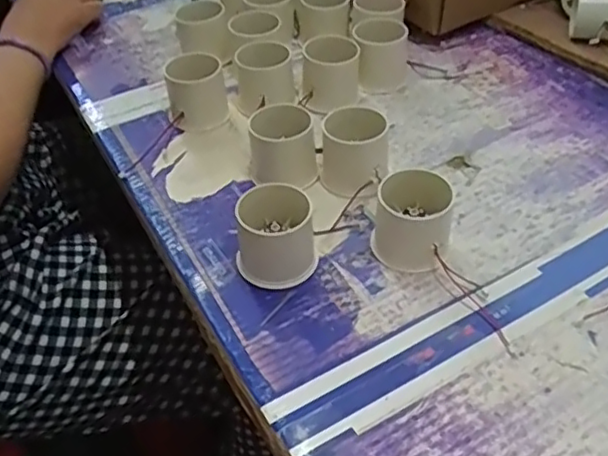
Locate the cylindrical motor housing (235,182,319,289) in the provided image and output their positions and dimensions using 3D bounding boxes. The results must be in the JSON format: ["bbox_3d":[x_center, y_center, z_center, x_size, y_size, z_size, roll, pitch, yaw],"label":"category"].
[{"bbox_3d":[-0.020,0.005,0.443,0.053,0.052,0.048,-9,44,-4],"label":"cylindrical motor housing"}]

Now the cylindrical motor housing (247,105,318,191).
[{"bbox_3d":[-0.018,-0.067,0.515,0.052,0.051,0.048,-9,44,-3],"label":"cylindrical motor housing"}]

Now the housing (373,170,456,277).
[{"bbox_3d":[0.075,-0.004,0.446,0.052,0.052,0.048,-3,44,3],"label":"housing"}]

